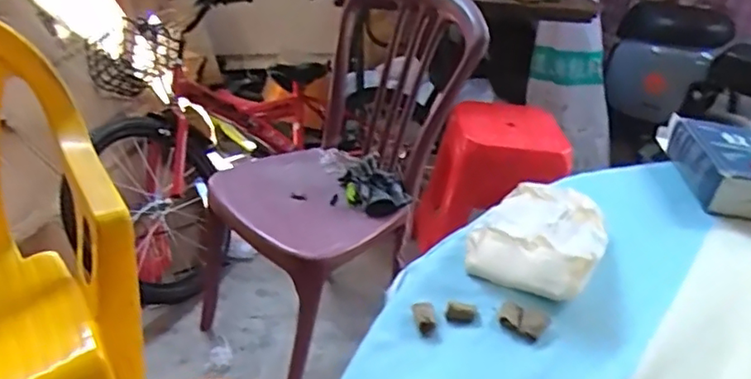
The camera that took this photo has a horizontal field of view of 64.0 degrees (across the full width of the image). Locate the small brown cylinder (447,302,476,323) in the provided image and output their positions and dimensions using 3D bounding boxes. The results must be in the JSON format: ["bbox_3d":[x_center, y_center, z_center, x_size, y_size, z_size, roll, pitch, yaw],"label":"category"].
[{"bbox_3d":[0.068,0.095,0.469,0.025,0.010,0.015,-2,33,-12],"label":"small brown cylinder"}]

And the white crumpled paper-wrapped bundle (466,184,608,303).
[{"bbox_3d":[0.152,0.034,0.541,0.102,0.042,0.147,22,36,23],"label":"white crumpled paper-wrapped bundle"}]

